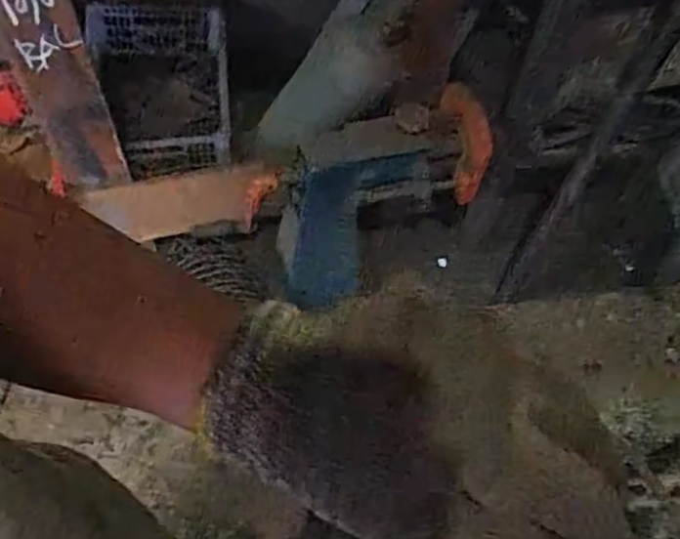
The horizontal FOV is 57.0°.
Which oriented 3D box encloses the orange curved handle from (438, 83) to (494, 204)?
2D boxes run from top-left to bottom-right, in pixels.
[{"bbox_3d":[0.235,-0.245,1.186,0.092,0.209,0.062,-10,15,-10],"label":"orange curved handle"}]

